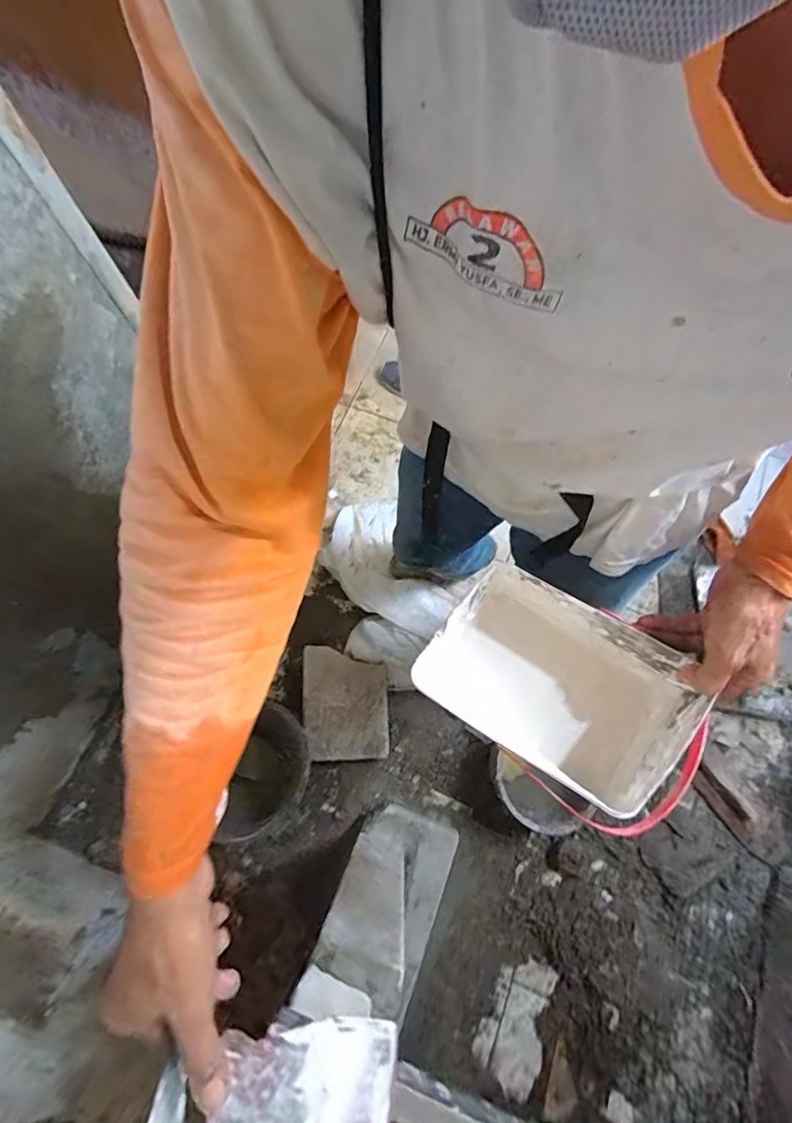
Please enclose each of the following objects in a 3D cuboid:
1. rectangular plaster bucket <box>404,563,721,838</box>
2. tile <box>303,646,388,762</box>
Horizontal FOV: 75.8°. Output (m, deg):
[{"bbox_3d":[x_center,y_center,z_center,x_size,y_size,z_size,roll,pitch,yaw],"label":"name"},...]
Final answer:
[{"bbox_3d":[0.170,0.135,0.545,0.264,0.144,0.164,36,77,10],"label":"rectangular plaster bucket"},{"bbox_3d":[-0.122,0.337,1.225,0.198,0.009,0.260,1,62,-8],"label":"tile"}]

